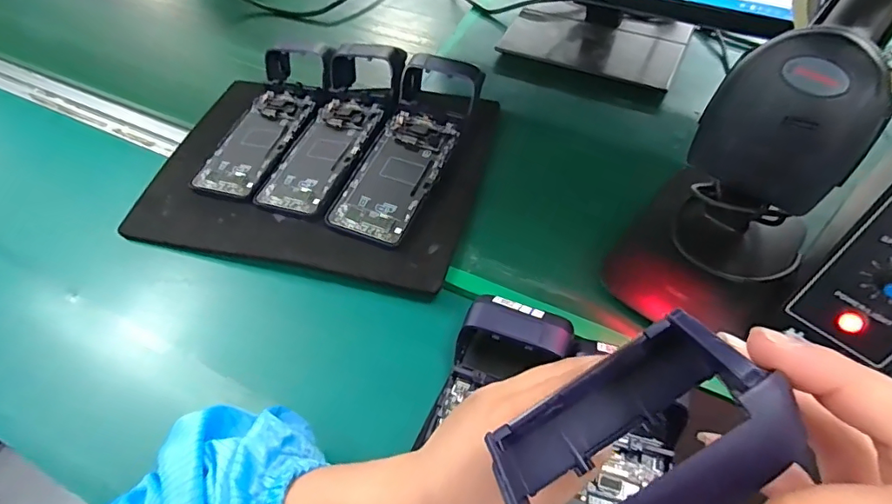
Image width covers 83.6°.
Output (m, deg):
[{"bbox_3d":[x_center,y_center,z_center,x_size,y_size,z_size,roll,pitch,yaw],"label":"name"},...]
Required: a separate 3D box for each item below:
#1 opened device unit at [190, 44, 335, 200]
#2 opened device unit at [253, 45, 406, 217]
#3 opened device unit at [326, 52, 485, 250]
[{"bbox_3d":[-0.197,-0.156,0.556,0.095,0.045,0.224,15,58,14],"label":"opened device unit"},{"bbox_3d":[-0.118,-0.140,0.521,0.092,0.047,0.226,20,59,17],"label":"opened device unit"},{"bbox_3d":[-0.035,-0.109,0.494,0.089,0.046,0.225,15,58,14],"label":"opened device unit"}]

